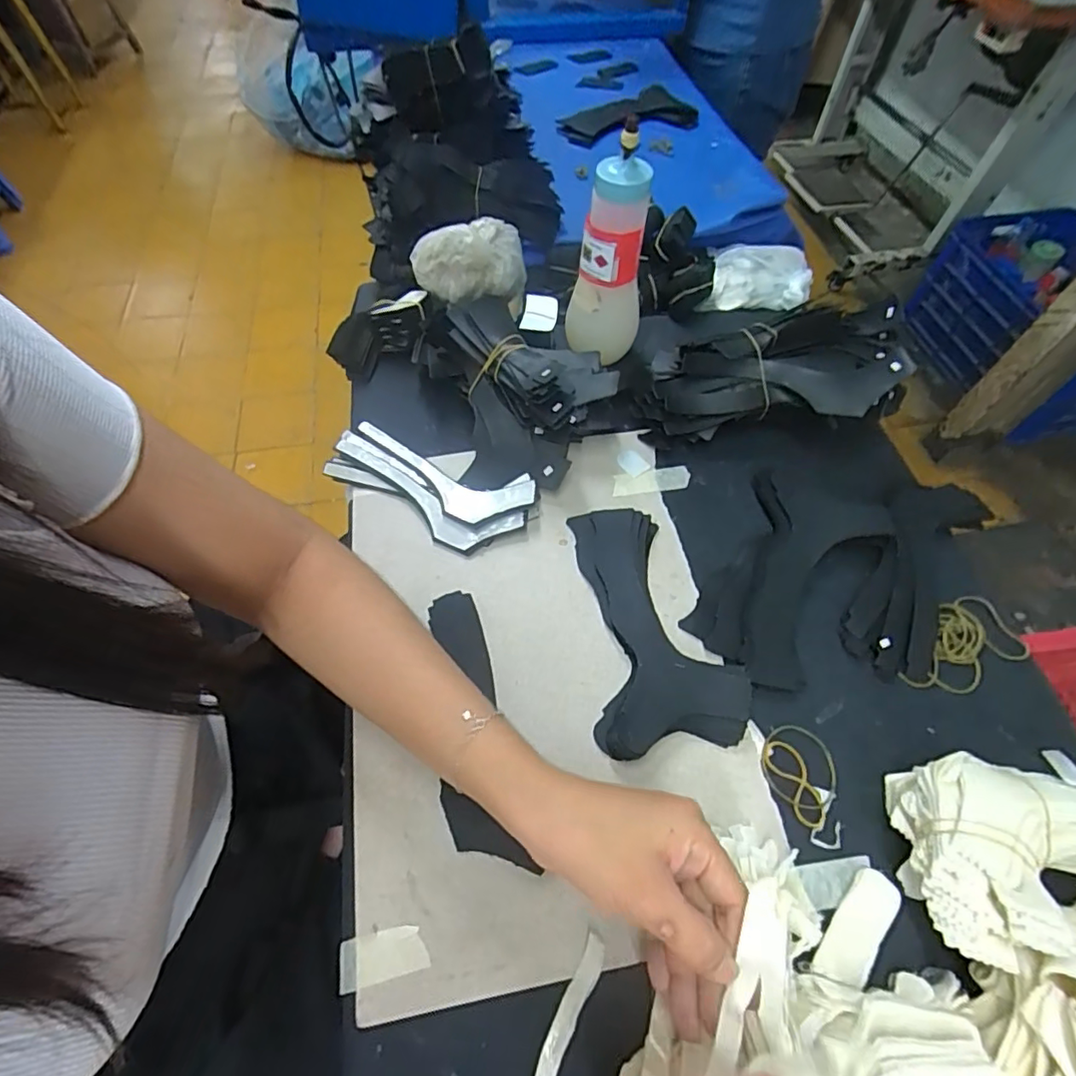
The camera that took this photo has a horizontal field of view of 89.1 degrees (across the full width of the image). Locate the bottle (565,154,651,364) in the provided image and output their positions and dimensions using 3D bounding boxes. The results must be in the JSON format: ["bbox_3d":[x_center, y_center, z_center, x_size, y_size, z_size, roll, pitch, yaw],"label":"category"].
[{"bbox_3d":[0.062,-0.232,0.488,0.068,0.167,0.074,7,59,4],"label":"bottle"}]

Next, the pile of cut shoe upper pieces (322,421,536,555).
[{"bbox_3d":[-0.100,-0.045,0.475,0.186,0.018,0.080,21,61,11],"label":"pile of cut shoe upper pieces"}]

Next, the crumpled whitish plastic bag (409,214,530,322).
[{"bbox_3d":[-0.074,-0.294,0.580,0.117,0.063,0.071,0,59,-1],"label":"crumpled whitish plastic bag"}]

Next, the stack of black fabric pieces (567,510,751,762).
[{"bbox_3d":[0.088,0.060,0.413,0.103,0.018,0.190,-3,59,-3],"label":"stack of black fabric pieces"}]

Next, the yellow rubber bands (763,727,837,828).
[{"bbox_3d":[0.177,0.157,0.371,0.051,0.005,0.057,33,64,17],"label":"yellow rubber bands"}]

